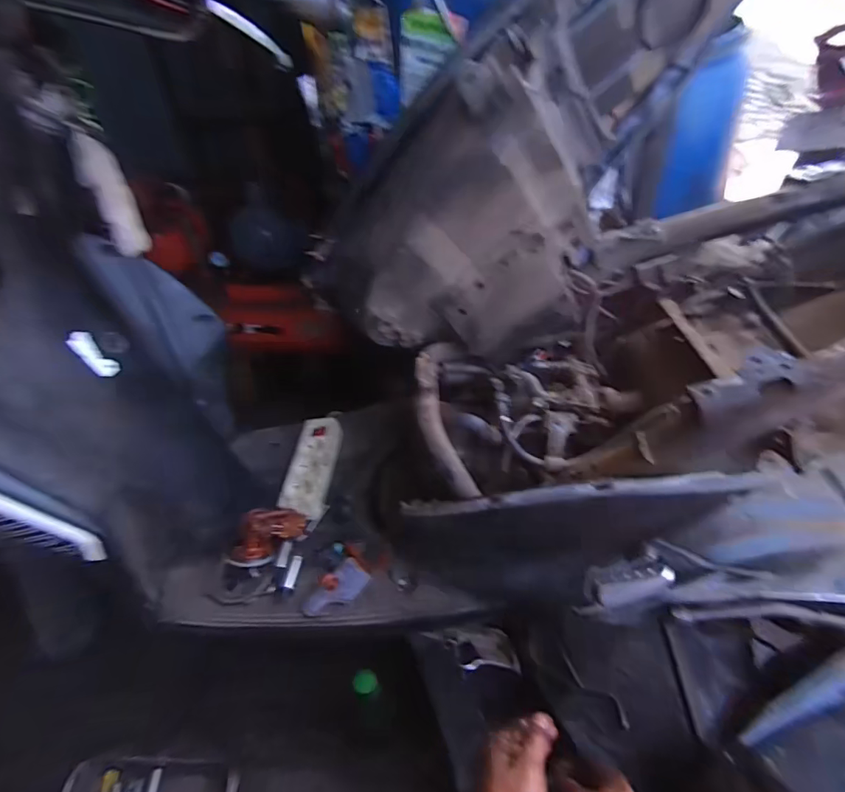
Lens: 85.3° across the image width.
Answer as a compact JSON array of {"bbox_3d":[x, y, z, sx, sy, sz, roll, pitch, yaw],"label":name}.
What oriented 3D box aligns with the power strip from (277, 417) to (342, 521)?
[{"bbox_3d":[-0.182,0.115,0.760,0.063,0.028,0.198,0,41,4],"label":"power strip"}]

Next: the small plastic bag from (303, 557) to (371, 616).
[{"bbox_3d":[-0.110,0.252,0.595,0.046,0.012,0.086,26,49,29],"label":"small plastic bag"}]

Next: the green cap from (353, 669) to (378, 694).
[{"bbox_3d":[-0.072,0.363,0.583,0.031,0.013,0.028,4,42,8],"label":"green cap"}]

